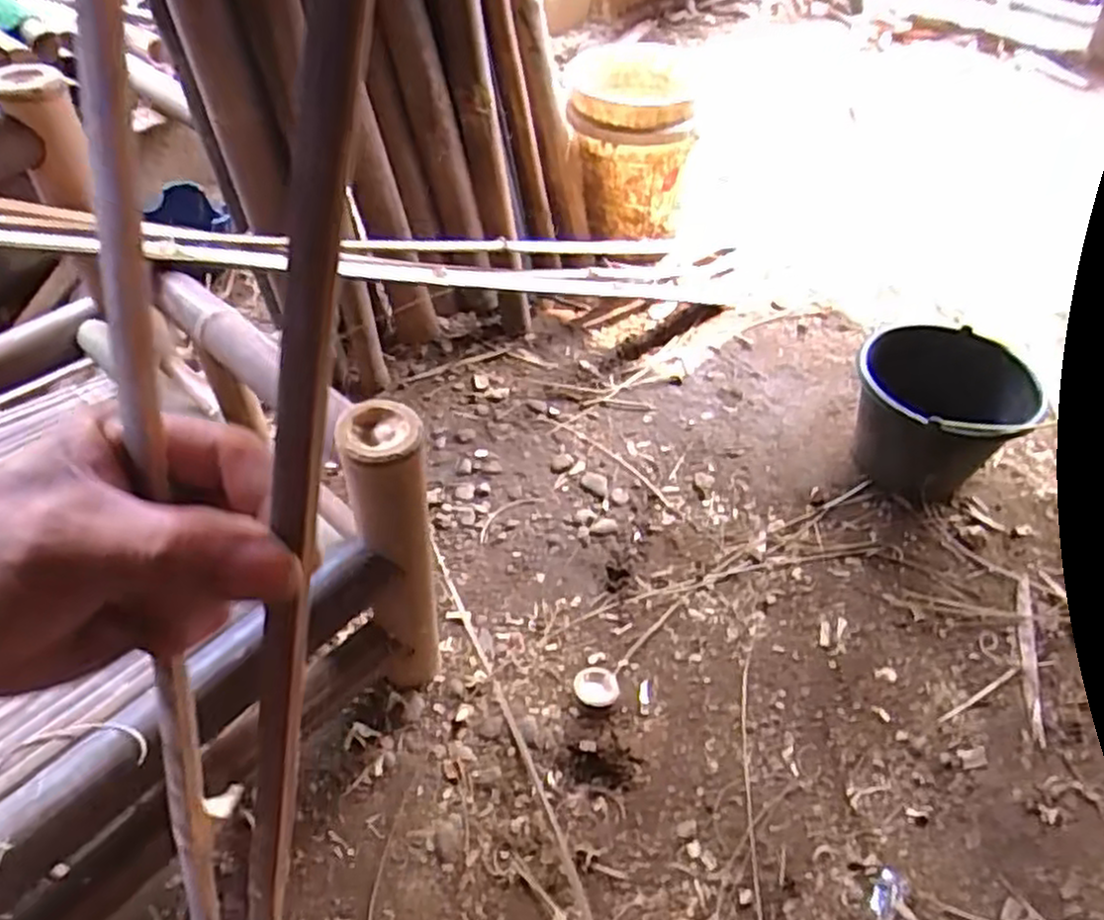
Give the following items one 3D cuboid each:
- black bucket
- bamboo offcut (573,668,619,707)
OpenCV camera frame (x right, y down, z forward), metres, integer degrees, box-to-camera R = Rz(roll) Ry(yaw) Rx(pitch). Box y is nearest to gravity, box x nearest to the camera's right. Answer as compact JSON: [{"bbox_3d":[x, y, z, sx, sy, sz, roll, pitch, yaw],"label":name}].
[{"bbox_3d":[0.633,-0.076,1.268,0.233,0.227,0.240,1,48,-1],"label":"black bucket"},{"bbox_3d":[0.062,0.317,1.048,0.061,0.011,0.058,1,48,-1],"label":"bamboo offcut"}]

